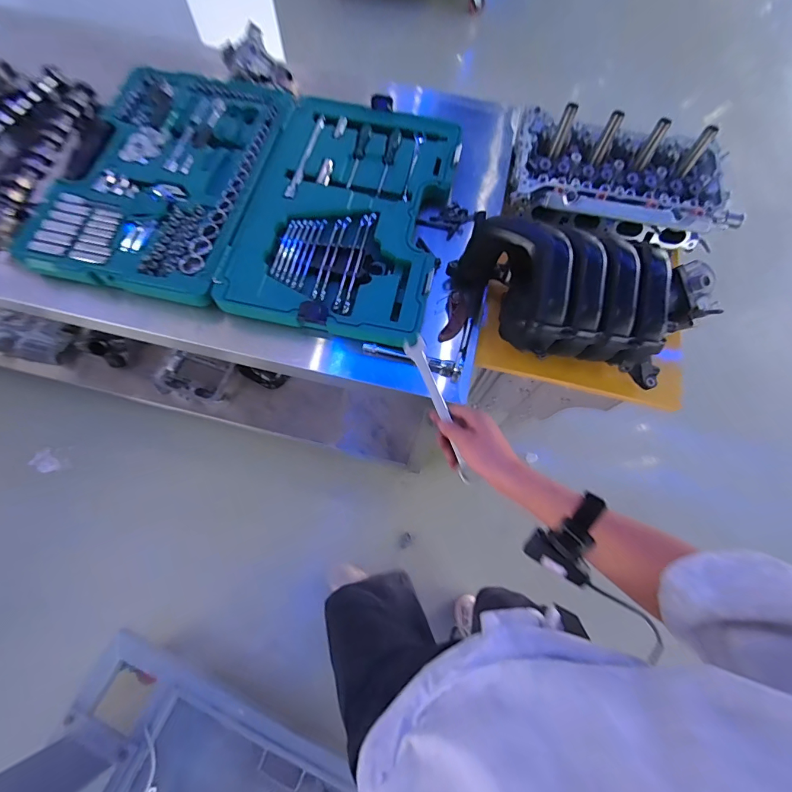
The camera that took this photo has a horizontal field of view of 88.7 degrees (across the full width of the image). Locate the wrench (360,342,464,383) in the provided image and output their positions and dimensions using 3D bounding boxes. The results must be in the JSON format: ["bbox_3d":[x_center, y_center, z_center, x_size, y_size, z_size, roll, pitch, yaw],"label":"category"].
[{"bbox_3d":[0.028,-0.066,0.727,0.180,0.035,0.025,19,69,5],"label":"wrench"}]

